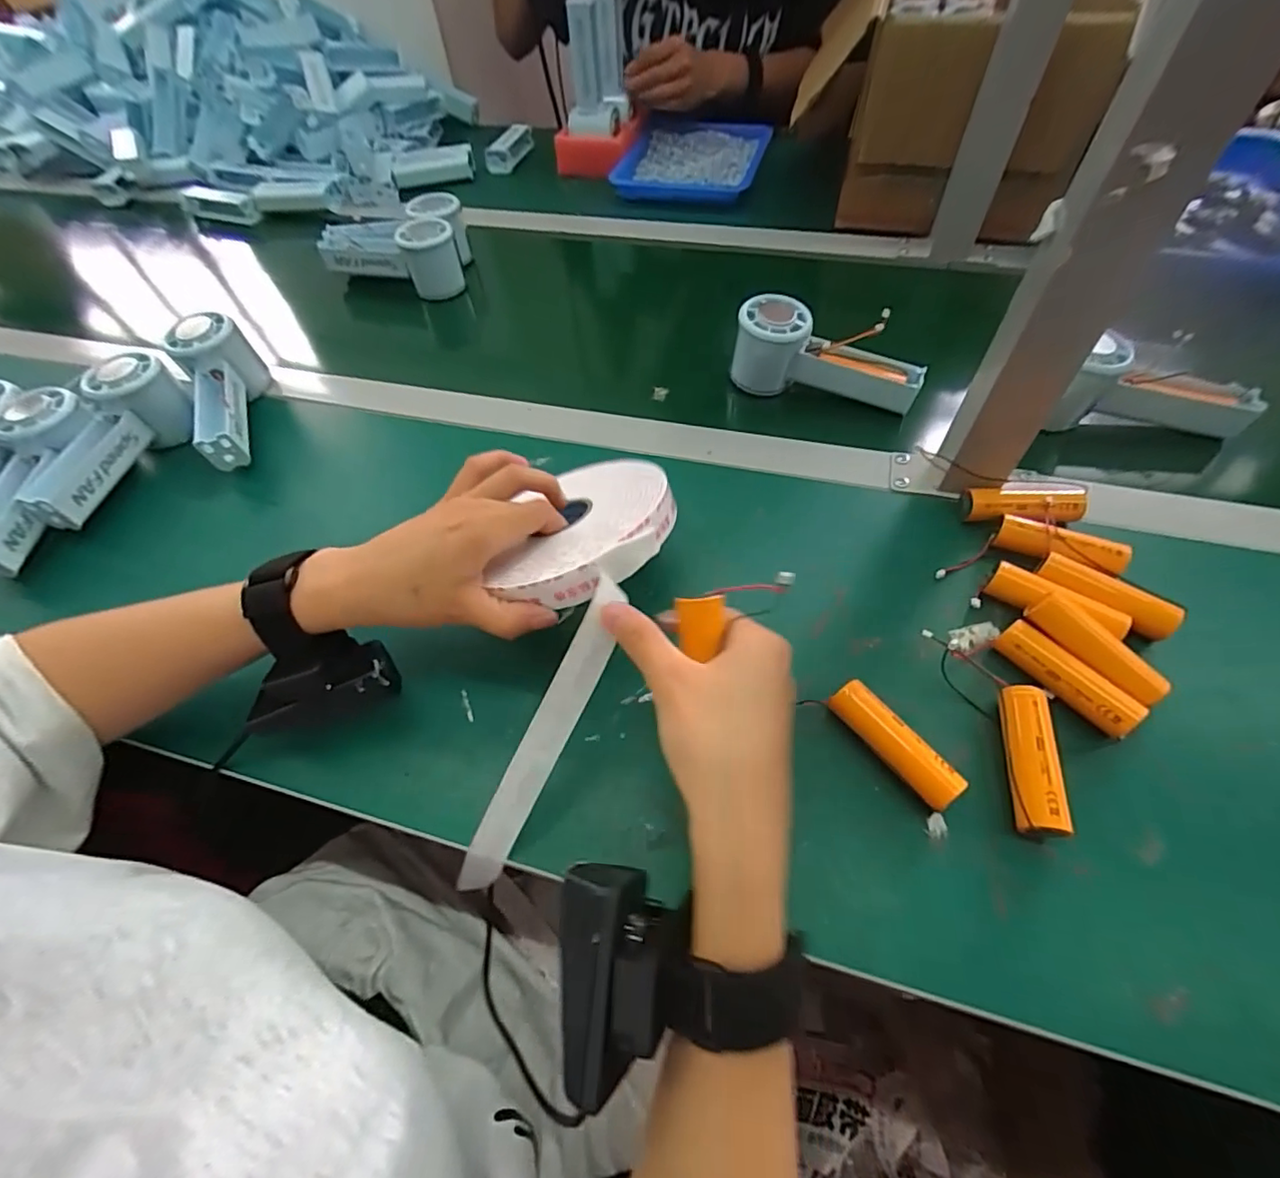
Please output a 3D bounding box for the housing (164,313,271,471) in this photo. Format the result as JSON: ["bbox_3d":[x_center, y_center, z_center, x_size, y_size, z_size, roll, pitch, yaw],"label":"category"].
[{"bbox_3d":[-0.344,-0.159,0.464,0.063,0.074,0.134,-26,59,-15],"label":"housing"}]

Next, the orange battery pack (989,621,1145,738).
[{"bbox_3d":[0.230,0.047,0.301,0.019,0.014,0.071,-34,61,-19],"label":"orange battery pack"}]

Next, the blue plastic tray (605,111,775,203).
[{"bbox_3d":[0.069,-0.566,0.737,0.164,0.033,0.219,12,57,10],"label":"blue plastic tray"}]

